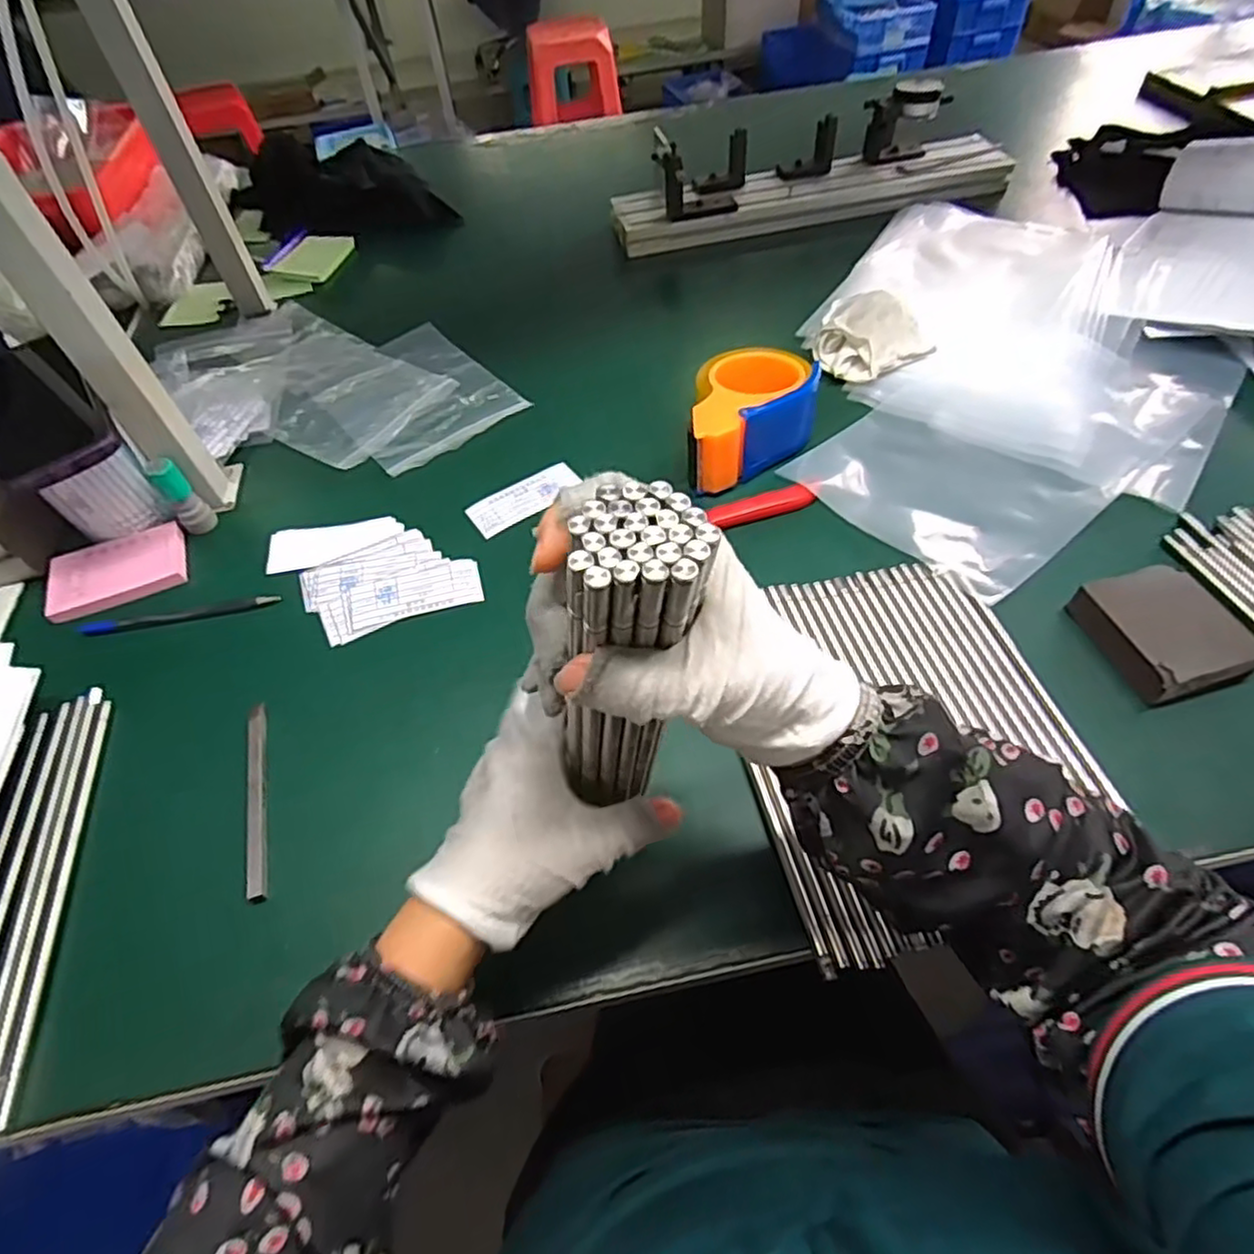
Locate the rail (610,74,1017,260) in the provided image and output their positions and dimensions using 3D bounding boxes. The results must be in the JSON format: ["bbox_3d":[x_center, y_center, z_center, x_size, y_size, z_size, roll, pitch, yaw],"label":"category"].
[{"bbox_3d":[0.220,-0.553,0.832,0.479,0.091,0.114,-8,53,-1],"label":"rail"}]

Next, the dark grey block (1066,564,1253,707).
[{"bbox_3d":[0.344,0.004,0.441,0.070,0.030,0.083,-16,56,-6],"label":"dark grey block"}]

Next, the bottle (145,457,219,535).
[{"bbox_3d":[-0.363,-0.105,0.562,0.024,0.064,0.025,35,63,29],"label":"bottle"}]

